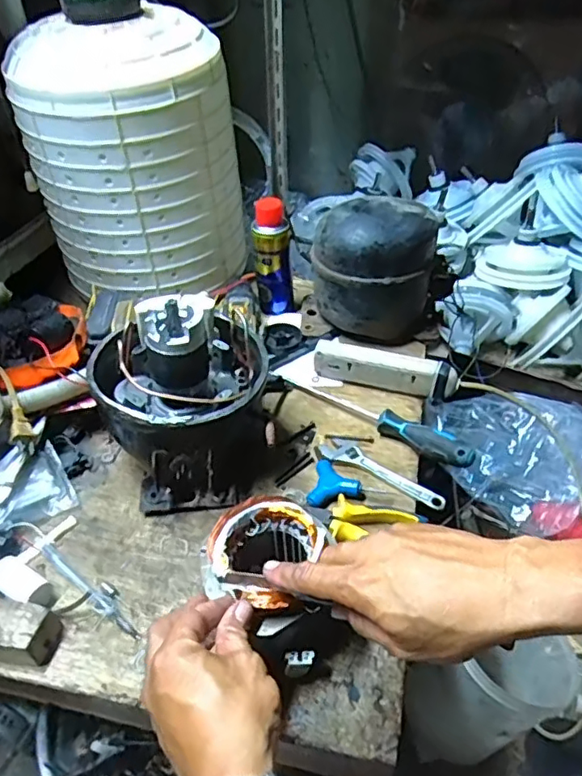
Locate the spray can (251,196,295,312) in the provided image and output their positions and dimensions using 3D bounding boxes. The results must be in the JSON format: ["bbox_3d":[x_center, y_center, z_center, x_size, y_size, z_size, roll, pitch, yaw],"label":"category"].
[{"bbox_3d":[-0.025,-0.177,0.798,0.050,0.163,0.043,-1,42,0],"label":"spray can"}]

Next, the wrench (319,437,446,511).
[{"bbox_3d":[0.098,0.092,0.628,0.145,0.006,0.029,25,48,27],"label":"wrench"}]

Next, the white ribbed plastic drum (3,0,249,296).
[{"bbox_3d":[-0.204,-0.305,0.786,0.225,0.312,0.208,17,45,20],"label":"white ribbed plastic drum"}]

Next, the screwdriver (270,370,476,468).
[{"bbox_3d":[0.090,0.022,0.678,0.265,0.032,0.031,29,50,30],"label":"screwdriver"}]

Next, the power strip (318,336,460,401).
[{"bbox_3d":[0.115,-0.024,0.712,0.173,0.050,0.028,14,44,17],"label":"power strip"}]

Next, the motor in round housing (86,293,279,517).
[{"bbox_3d":[-0.104,0.005,0.604,0.178,0.178,0.168,-21,45,-20],"label":"motor in round housing"}]

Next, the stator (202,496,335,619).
[{"bbox_3d":[-0.021,0.136,0.470,0.092,0.051,0.092,11,43,14],"label":"stator"}]

